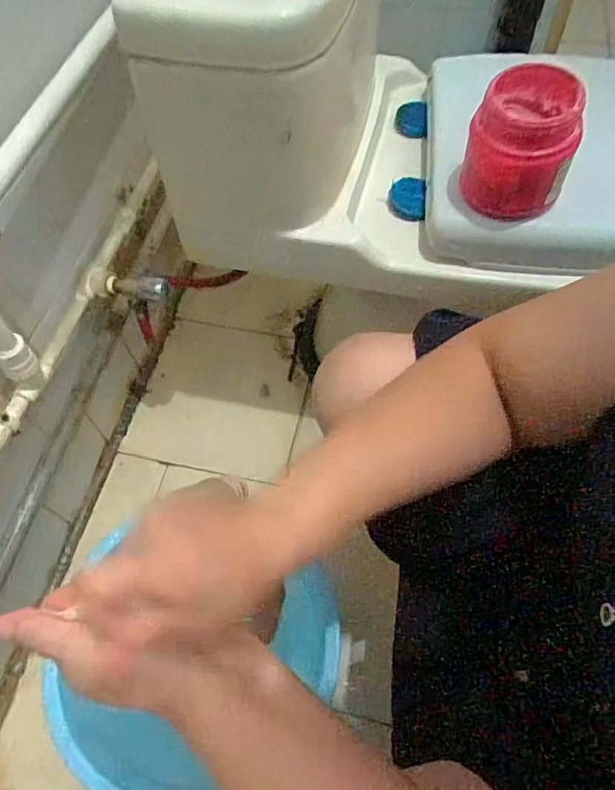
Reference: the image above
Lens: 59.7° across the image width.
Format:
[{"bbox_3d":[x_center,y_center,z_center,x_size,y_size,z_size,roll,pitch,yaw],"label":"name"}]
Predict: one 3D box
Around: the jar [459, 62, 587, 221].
[{"bbox_3d":[0.205,-0.238,0.517,0.096,0.109,0.082,20,63,13],"label":"jar"}]

